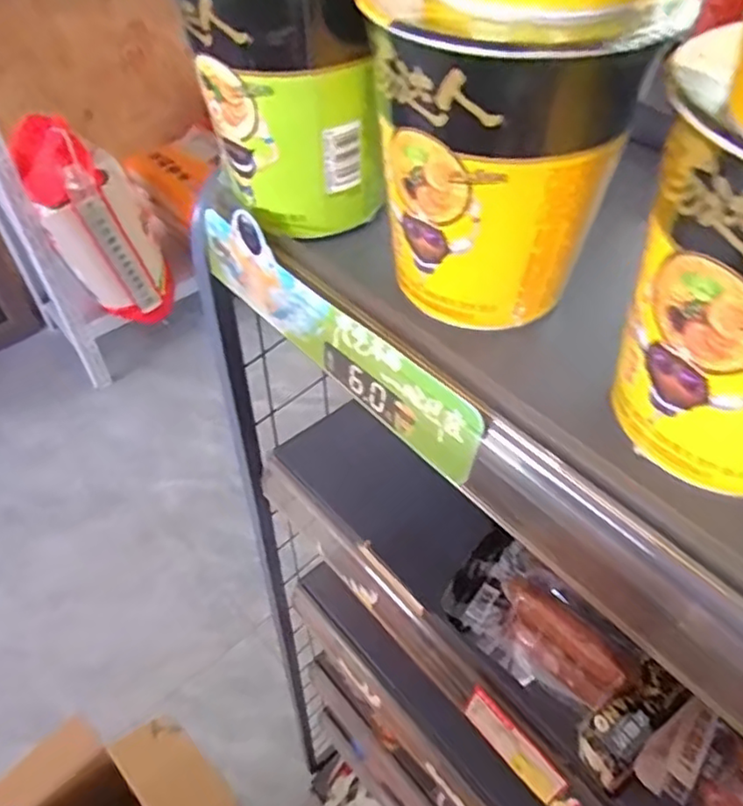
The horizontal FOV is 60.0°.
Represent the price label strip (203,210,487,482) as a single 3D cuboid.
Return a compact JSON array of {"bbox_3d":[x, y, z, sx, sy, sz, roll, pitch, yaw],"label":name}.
[{"bbox_3d":[-0.023,-0.036,0.300,0.009,0.051,0.193,-33,56,-25],"label":"price label strip"}]

